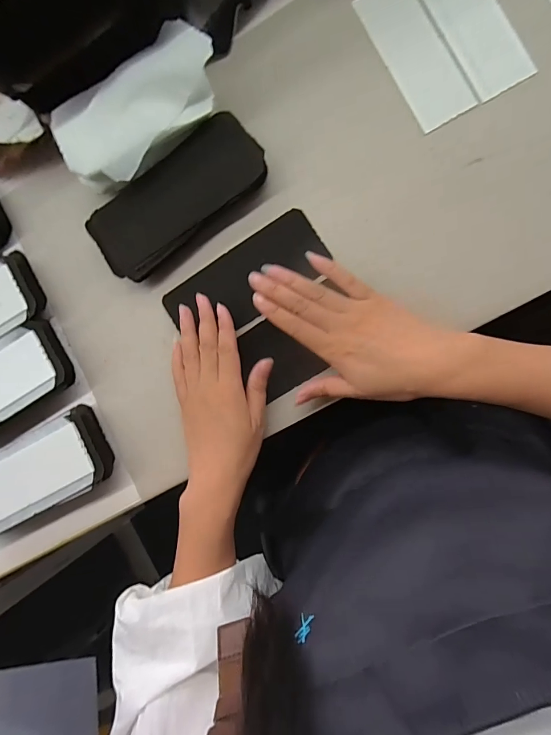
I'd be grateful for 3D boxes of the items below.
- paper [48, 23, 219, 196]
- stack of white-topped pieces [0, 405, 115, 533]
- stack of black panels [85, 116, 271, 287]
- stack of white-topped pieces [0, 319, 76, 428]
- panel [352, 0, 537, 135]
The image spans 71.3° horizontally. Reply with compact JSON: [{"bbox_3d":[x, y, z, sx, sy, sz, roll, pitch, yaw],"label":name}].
[{"bbox_3d":[-0.128,-0.236,0.366,0.168,0.045,0.090,-33,86,6],"label":"paper"},{"bbox_3d":[-0.245,0.109,0.391,0.166,0.032,0.077,-29,86,6],"label":"stack of white-topped pieces"},{"bbox_3d":[-0.097,-0.167,0.385,0.179,0.026,0.084,-35,85,6],"label":"stack of black panels"},{"bbox_3d":[-0.292,0.024,0.402,0.165,0.036,0.074,-31,87,7],"label":"stack of white-topped pieces"},{"bbox_3d":[0.154,-0.307,0.356,0.105,0.004,0.144,-28,88,10],"label":"panel"}]

